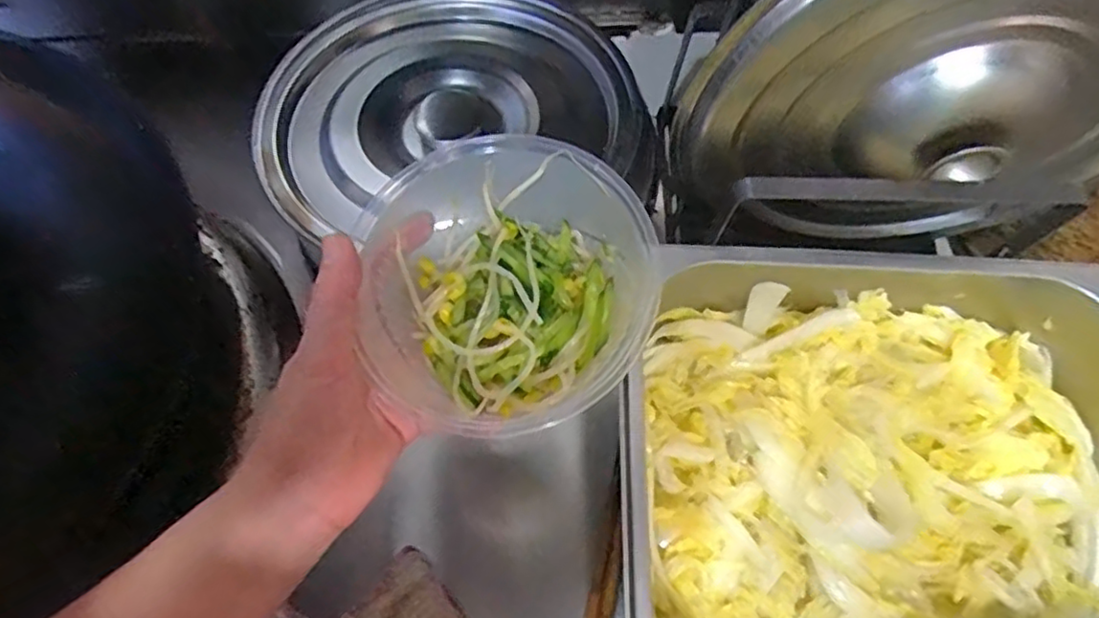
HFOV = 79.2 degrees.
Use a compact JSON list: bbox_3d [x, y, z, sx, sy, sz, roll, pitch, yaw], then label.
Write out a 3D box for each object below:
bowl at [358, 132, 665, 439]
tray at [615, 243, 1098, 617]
[{"bbox_3d":[-0.022,-0.011,0.334,0.141,0.074,0.135,1,67,-1],"label":"bowl"},{"bbox_3d":[0.219,0.098,0.401,0.344,0.088,0.272,3,67,-1],"label":"tray"}]

